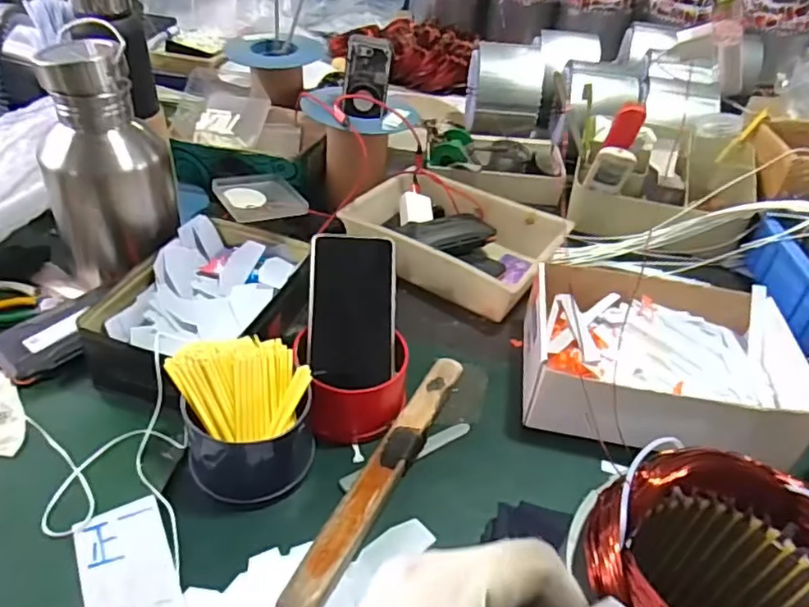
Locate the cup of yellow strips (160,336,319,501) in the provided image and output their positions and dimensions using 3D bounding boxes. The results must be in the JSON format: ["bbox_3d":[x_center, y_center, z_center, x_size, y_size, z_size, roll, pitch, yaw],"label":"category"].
[{"bbox_3d":[-0.124,0.088,0.472,0.099,0.087,0.095,3,40,-3],"label":"cup of yellow strips"}]

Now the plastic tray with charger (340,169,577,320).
[{"bbox_3d":[0.060,-0.080,0.741,0.246,0.059,0.175,24,43,21],"label":"plastic tray with charger"}]

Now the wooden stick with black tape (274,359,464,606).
[{"bbox_3d":[-0.014,0.132,0.485,0.030,0.021,0.275,20,42,17],"label":"wooden stick with black tape"}]

